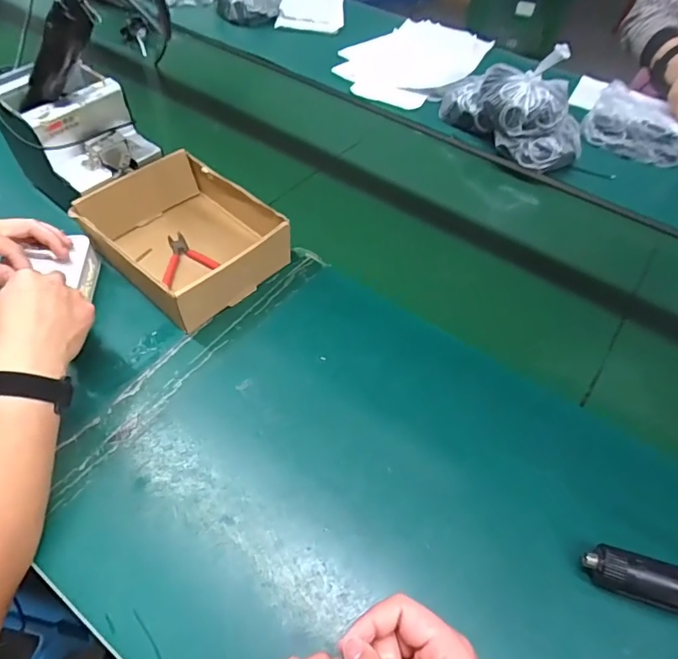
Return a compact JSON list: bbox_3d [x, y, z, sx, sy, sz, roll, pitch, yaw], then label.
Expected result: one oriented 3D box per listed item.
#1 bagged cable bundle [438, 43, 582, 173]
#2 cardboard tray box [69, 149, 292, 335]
[{"bbox_3d":[0.302,-0.400,0.851,0.120,0.150,0.272,-31,59,-26],"label":"bagged cable bundle"},{"bbox_3d":[-0.193,-0.118,0.629,0.209,0.076,0.177,39,58,24],"label":"cardboard tray box"}]

